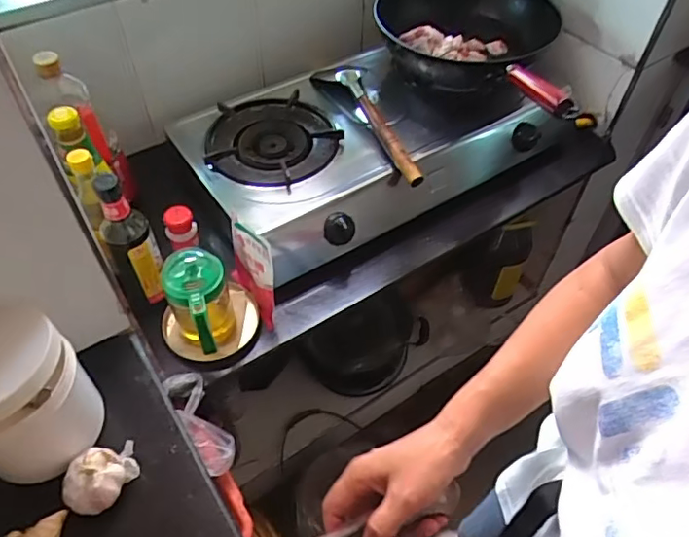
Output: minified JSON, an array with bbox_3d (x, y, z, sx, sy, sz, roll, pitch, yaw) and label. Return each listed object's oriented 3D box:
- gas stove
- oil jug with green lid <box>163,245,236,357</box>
[{"bbox_3d":[0.099,-0.218,1.068,0.746,0.189,0.418,-28,56,-22],"label":"gas stove"},{"bbox_3d":[-0.198,0.059,0.810,0.083,0.166,0.106,-21,54,-17],"label":"oil jug with green lid"}]

